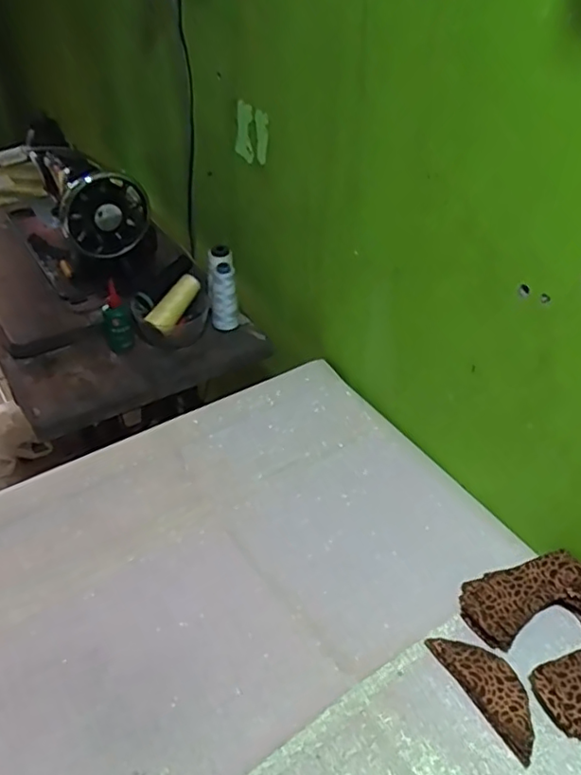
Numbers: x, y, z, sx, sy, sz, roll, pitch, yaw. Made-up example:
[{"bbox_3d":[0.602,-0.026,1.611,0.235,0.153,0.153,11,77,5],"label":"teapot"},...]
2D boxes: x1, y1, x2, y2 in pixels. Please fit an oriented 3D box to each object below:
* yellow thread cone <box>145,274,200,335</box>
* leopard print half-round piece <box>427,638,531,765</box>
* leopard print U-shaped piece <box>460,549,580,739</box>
[{"bbox_3d":[-0.184,-0.136,0.983,0.041,0.039,0.116,23,65,22],"label":"yellow thread cone"},{"bbox_3d":[0.195,0.290,0.595,0.048,0.018,0.124,-23,47,-27],"label":"leopard print half-round piece"},{"bbox_3d":[0.280,0.250,0.629,0.137,0.043,0.173,-19,45,-24],"label":"leopard print U-shaped piece"}]

